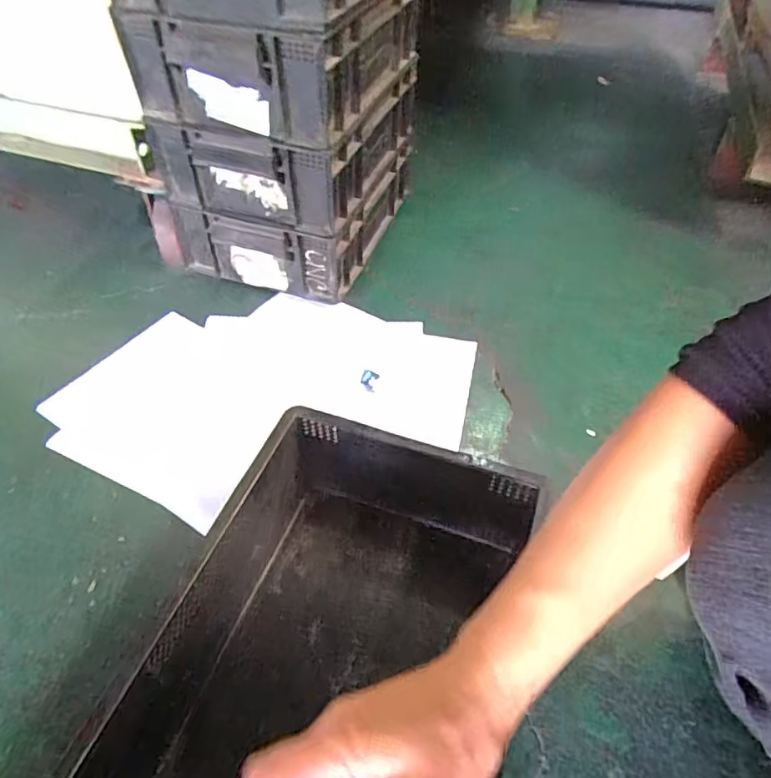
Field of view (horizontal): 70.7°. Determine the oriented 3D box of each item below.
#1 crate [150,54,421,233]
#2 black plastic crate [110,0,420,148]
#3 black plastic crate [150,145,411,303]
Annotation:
[{"bbox_3d":[-0.127,-0.351,0.749,0.247,0.116,0.313,15,50,13],"label":"crate"},{"bbox_3d":[-0.119,-0.431,0.666,0.250,0.113,0.325,15,50,13],"label":"black plastic crate"},{"bbox_3d":[-0.148,-0.280,0.839,0.288,0.120,0.309,15,50,13],"label":"black plastic crate"}]

